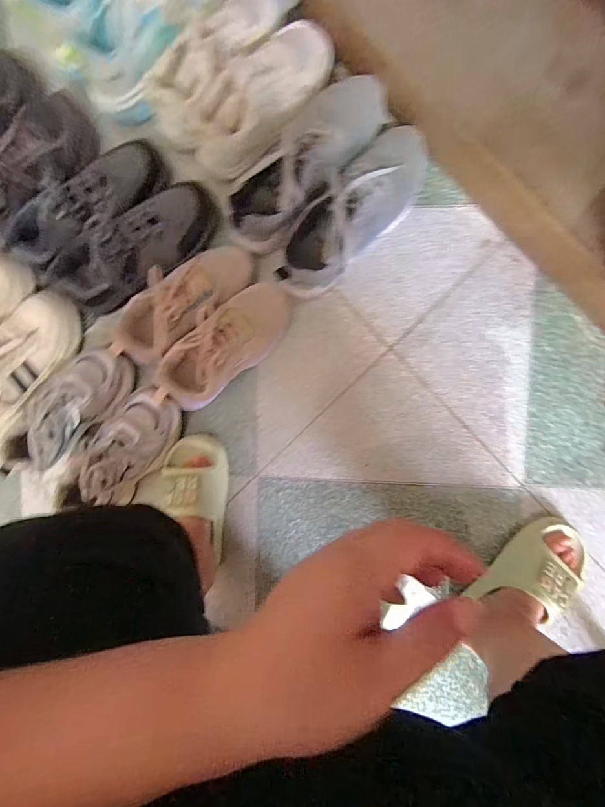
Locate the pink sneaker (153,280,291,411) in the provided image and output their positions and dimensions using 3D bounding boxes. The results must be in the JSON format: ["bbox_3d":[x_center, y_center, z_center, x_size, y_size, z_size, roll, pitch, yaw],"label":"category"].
[{"bbox_3d":[-0.121,-0.090,0.602,0.242,0.076,0.097,-41,89,7],"label":"pink sneaker"}]

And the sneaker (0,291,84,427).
[{"bbox_3d":[-0.443,-0.061,0.616,0.120,0.079,0.232,39,97,2],"label":"sneaker"}]

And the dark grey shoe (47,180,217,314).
[{"bbox_3d":[-0.253,-0.234,0.588,0.270,0.082,0.113,-41,89,7],"label":"dark grey shoe"}]

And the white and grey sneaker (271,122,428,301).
[{"bbox_3d":[0.075,-0.276,0.565,0.099,0.092,0.286,45,97,2],"label":"white and grey sneaker"}]

